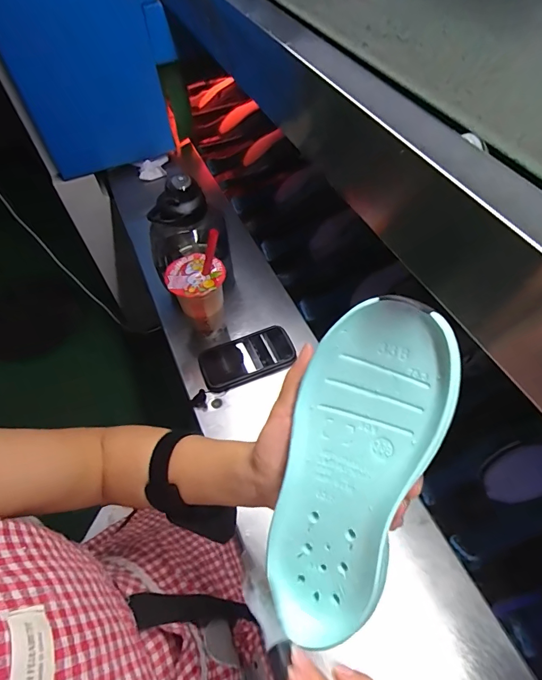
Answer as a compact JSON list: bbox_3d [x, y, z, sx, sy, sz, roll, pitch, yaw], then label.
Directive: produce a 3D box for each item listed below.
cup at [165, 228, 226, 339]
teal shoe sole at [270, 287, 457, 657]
[{"bbox_3d":[-0.115,-0.082,0.658,0.085,0.223,0.081,-3,54,4],"label":"cup"},{"bbox_3d":[0.047,0.086,0.260,0.082,0.029,0.224,18,102,16],"label":"teal shoe sole"}]

